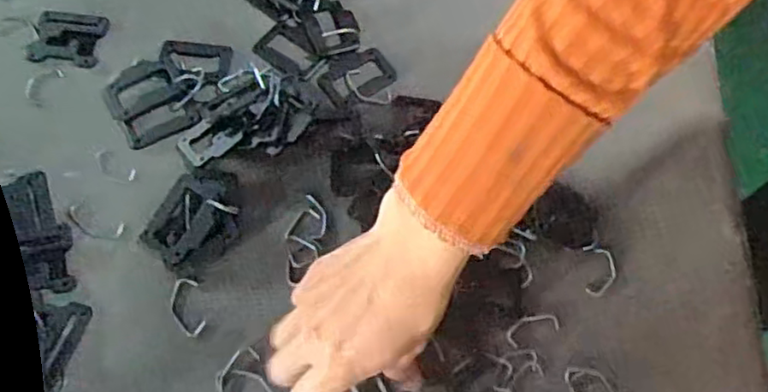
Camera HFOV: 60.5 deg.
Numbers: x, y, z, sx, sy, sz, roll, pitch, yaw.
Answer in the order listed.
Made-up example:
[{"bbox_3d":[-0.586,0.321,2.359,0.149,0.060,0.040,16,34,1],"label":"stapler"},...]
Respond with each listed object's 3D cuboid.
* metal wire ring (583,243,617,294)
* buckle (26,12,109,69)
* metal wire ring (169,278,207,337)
[{"bbox_3d":[0.141,0.048,0.428,0.020,0.004,0.034,5,68,0],"label":"metal wire ring"},{"bbox_3d":[-0.233,-0.116,0.485,0.053,0.004,0.044,7,66,3],"label":"buckle"},{"bbox_3d":[-0.124,0.070,0.412,0.019,0.004,0.037,-16,70,-8],"label":"metal wire ring"}]

